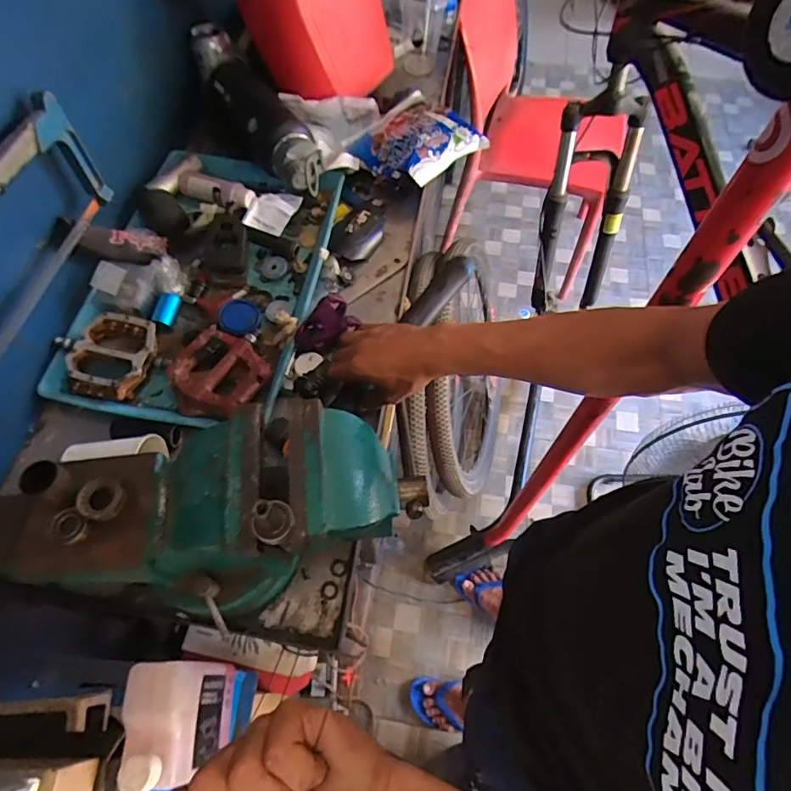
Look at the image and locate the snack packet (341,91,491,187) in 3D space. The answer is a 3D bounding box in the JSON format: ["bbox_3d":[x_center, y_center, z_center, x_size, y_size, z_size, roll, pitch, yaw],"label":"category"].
[{"bbox_3d":[0.033,-0.407,0.808,0.182,0.062,0.160,35,68,16],"label":"snack packet"}]

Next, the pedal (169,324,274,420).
[{"bbox_3d":[-0.227,-0.023,0.637,0.113,0.030,0.113,39,69,18],"label":"pedal"}]

